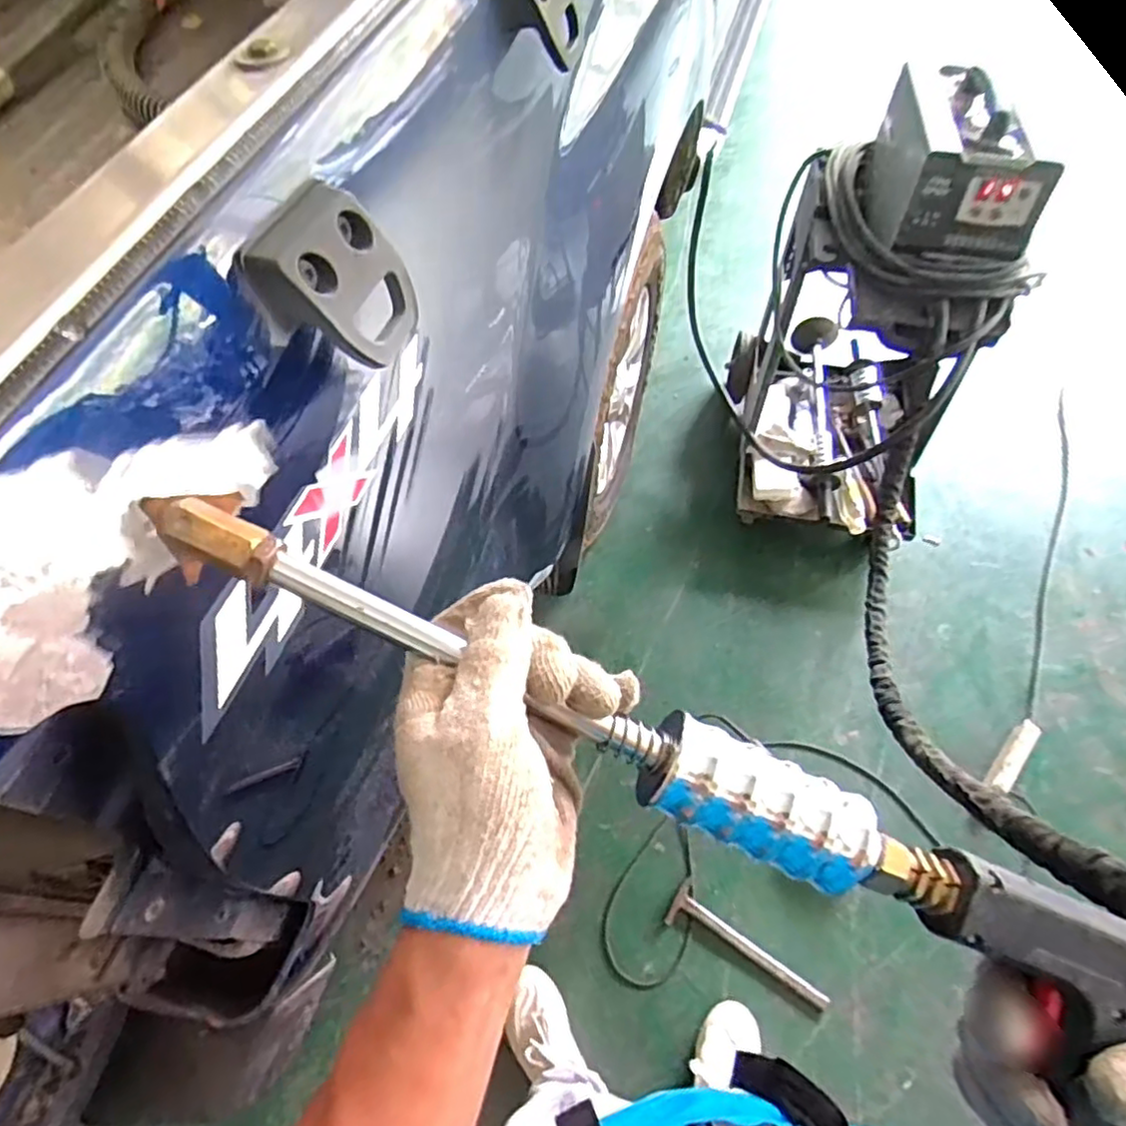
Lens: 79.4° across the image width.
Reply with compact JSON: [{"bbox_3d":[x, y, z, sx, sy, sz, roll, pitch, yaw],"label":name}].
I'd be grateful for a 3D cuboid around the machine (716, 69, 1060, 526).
[{"bbox_3d":[0.604,-0.462,1.324,0.375,0.791,0.667,3,61,1],"label":"machine"}]

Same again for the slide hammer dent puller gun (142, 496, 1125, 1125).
[{"bbox_3d":[0.060,0.119,0.307,0.559,0.057,0.114,29,66,-2],"label":"slide hammer dent puller gun"}]

